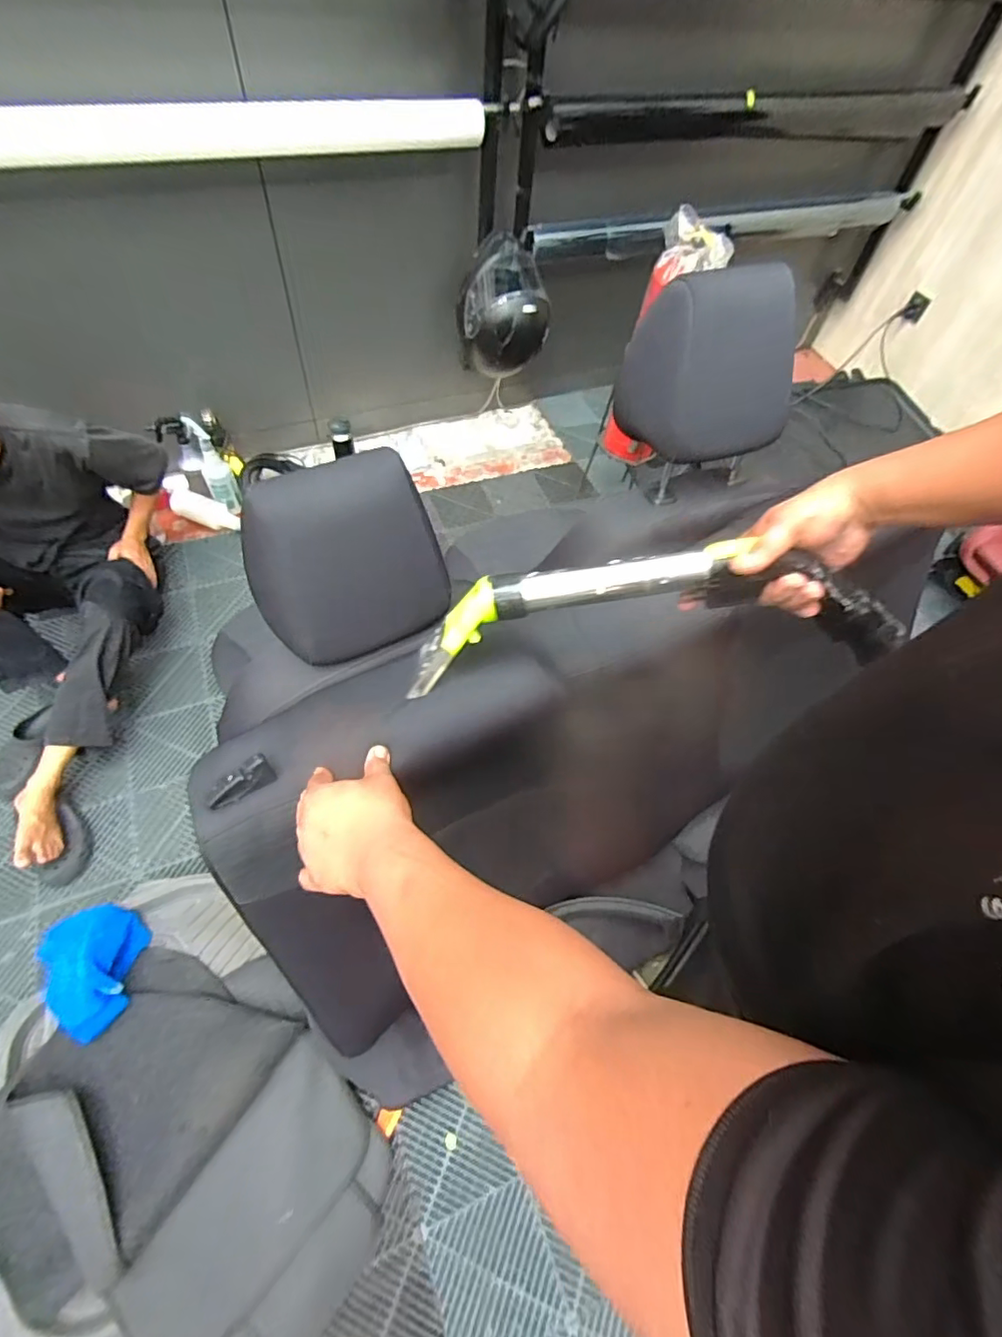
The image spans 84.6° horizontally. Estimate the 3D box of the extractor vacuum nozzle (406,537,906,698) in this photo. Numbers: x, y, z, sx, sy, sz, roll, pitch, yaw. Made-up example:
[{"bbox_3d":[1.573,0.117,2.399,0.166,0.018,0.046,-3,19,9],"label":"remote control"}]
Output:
[{"bbox_3d":[0.158,-0.043,0.559,0.503,0.142,0.089,-3,57,4],"label":"extractor vacuum nozzle"}]

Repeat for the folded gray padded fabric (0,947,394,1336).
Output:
[{"bbox_3d":[-0.541,0.844,0.948,0.655,0.099,0.548,39,64,20],"label":"folded gray padded fabric"}]

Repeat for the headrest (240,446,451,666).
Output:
[{"bbox_3d":[-0.184,-0.130,0.648,0.207,0.206,0.090,-25,31,-13],"label":"headrest"}]

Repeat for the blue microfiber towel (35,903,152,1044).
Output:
[{"bbox_3d":[-0.785,0.568,1.040,0.160,0.071,0.222,3,58,-4],"label":"blue microfiber towel"}]

